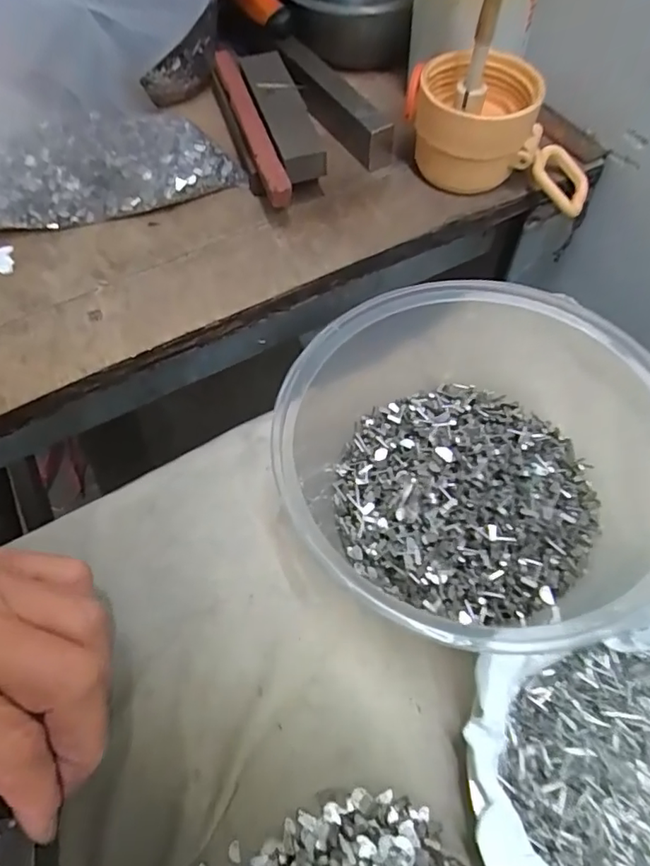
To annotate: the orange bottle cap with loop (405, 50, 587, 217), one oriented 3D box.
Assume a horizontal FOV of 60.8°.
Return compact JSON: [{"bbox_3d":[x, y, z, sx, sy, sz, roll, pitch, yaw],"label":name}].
[{"bbox_3d":[0.097,-0.163,0.302,0.104,0.055,0.057,14,64,8],"label":"orange bottle cap with loop"}]

